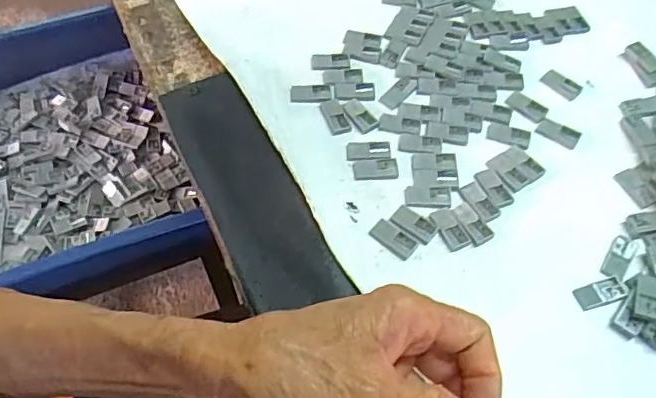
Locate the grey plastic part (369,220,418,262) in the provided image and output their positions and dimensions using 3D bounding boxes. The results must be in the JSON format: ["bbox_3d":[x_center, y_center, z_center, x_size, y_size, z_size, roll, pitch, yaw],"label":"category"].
[{"bbox_3d":[0.039,0.024,0.335,0.028,0.004,0.015,34,62,17],"label":"grey plastic part"}]

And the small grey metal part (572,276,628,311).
[{"bbox_3d":[0.156,0.053,0.320,0.030,0.004,0.014,-14,60,-11],"label":"small grey metal part"}]

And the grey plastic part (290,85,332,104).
[{"bbox_3d":[-0.012,-0.073,0.391,0.029,0.004,0.014,-6,59,-7],"label":"grey plastic part"}]

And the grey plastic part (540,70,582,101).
[{"bbox_3d":[0.168,-0.083,0.404,0.028,0.004,0.015,36,63,18],"label":"grey plastic part"}]

